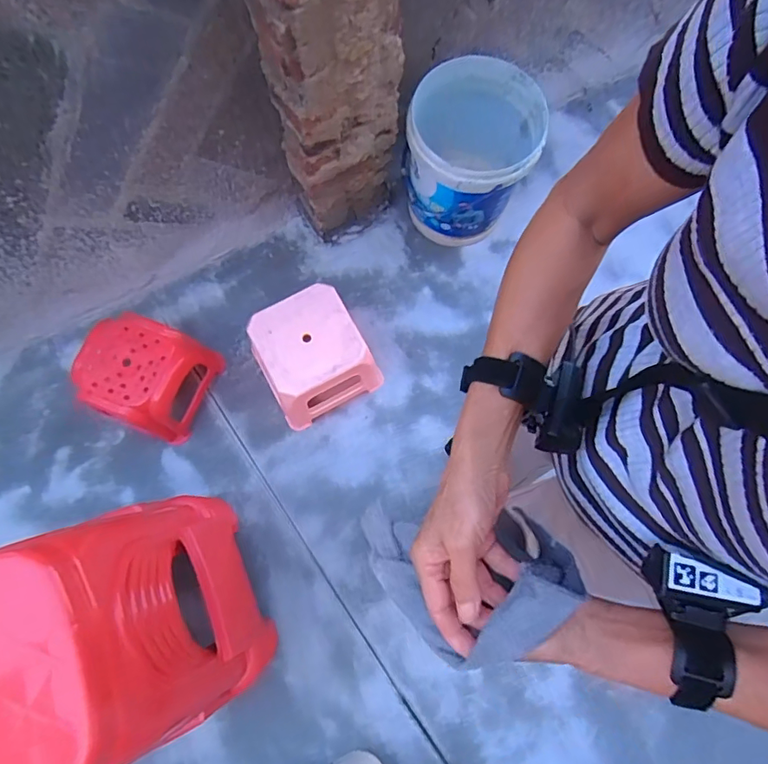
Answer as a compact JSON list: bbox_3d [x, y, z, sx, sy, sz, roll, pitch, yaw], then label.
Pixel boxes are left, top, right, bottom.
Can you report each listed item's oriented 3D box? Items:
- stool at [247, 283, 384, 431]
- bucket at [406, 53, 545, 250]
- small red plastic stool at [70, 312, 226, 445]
[{"bbox_3d":[-0.162,-0.058,1.213,0.260,0.219,0.236,-30,78,-10],"label":"stool"},{"bbox_3d":[0.199,-0.537,1.277,0.297,0.361,0.296,1,75,-2],"label":"bucket"},{"bbox_3d":[-0.555,-0.013,1.208,0.233,0.190,0.238,24,75,4],"label":"small red plastic stool"}]

